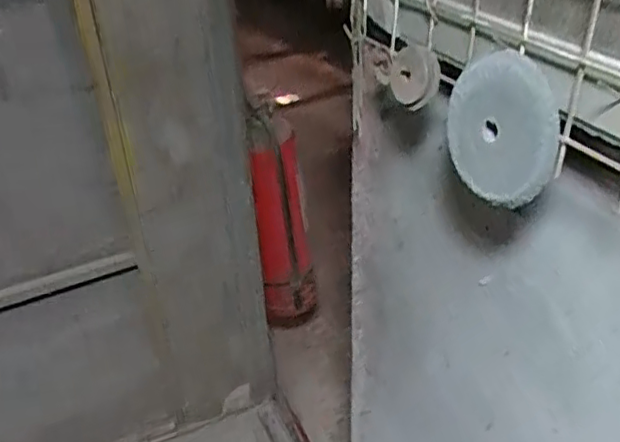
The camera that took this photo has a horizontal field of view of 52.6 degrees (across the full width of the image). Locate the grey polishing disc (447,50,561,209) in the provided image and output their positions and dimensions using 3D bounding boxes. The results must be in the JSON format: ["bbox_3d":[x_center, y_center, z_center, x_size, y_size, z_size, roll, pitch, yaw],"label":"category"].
[{"bbox_3d":[0.145,-0.071,0.480,0.014,0.110,0.106,-9,44,-26],"label":"grey polishing disc"}]

